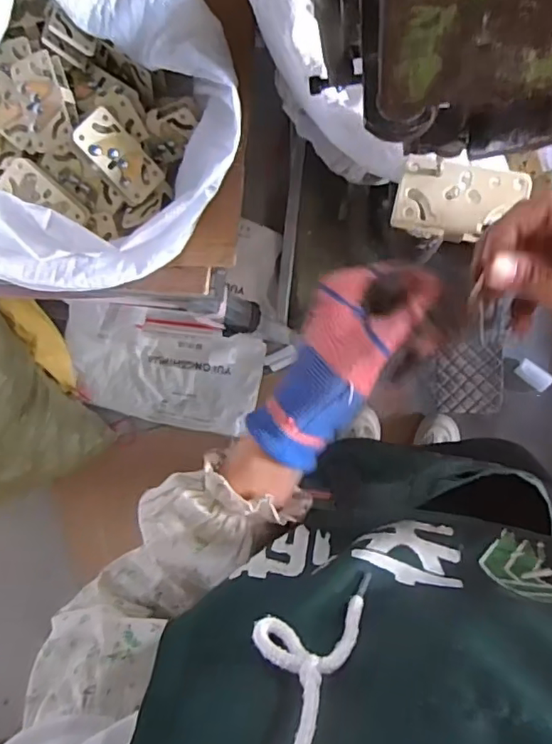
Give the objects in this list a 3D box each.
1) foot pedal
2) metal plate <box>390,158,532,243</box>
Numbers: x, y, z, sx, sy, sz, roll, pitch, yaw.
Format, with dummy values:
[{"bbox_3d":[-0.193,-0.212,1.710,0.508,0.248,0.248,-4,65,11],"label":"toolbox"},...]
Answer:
[{"bbox_3d":[0.416,0.015,1.202,0.134,0.018,0.150,2,100,16],"label":"foot pedal"},{"bbox_3d":[0.114,-0.105,0.345,0.076,0.011,0.044,11,91,10],"label":"metal plate"}]

